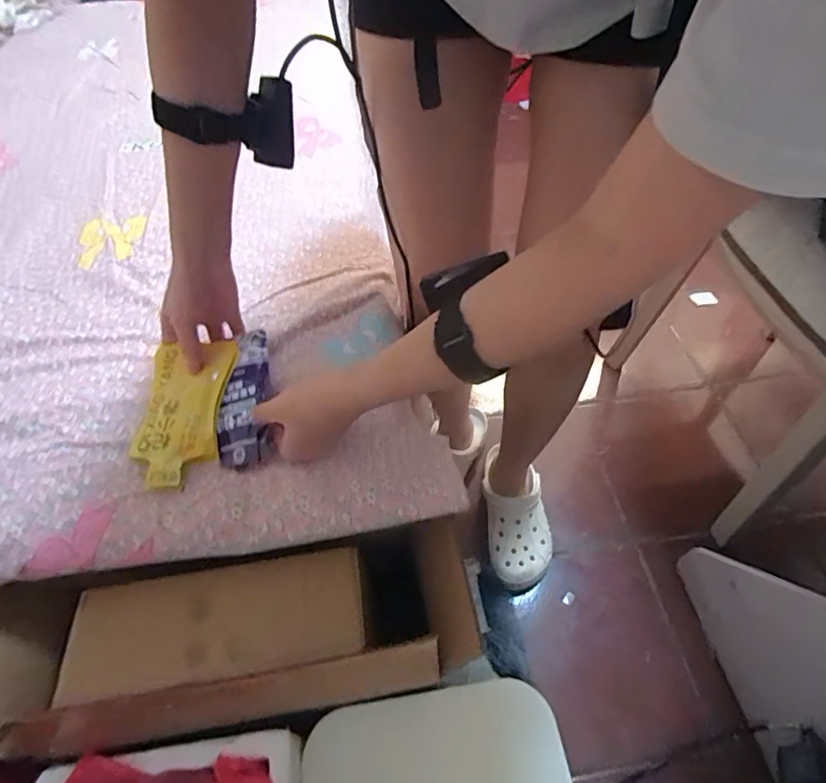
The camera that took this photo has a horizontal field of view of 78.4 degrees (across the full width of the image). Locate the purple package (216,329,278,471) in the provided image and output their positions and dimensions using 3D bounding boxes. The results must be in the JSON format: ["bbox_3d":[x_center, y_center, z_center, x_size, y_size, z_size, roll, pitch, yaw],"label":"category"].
[{"bbox_3d":[-0.169,0.004,0.513,0.044,0.014,0.155,-1,60,0],"label":"purple package"}]

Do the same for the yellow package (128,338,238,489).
[{"bbox_3d":[-0.227,0.017,0.497,0.079,0.025,0.163,0,51,2],"label":"yellow package"}]

